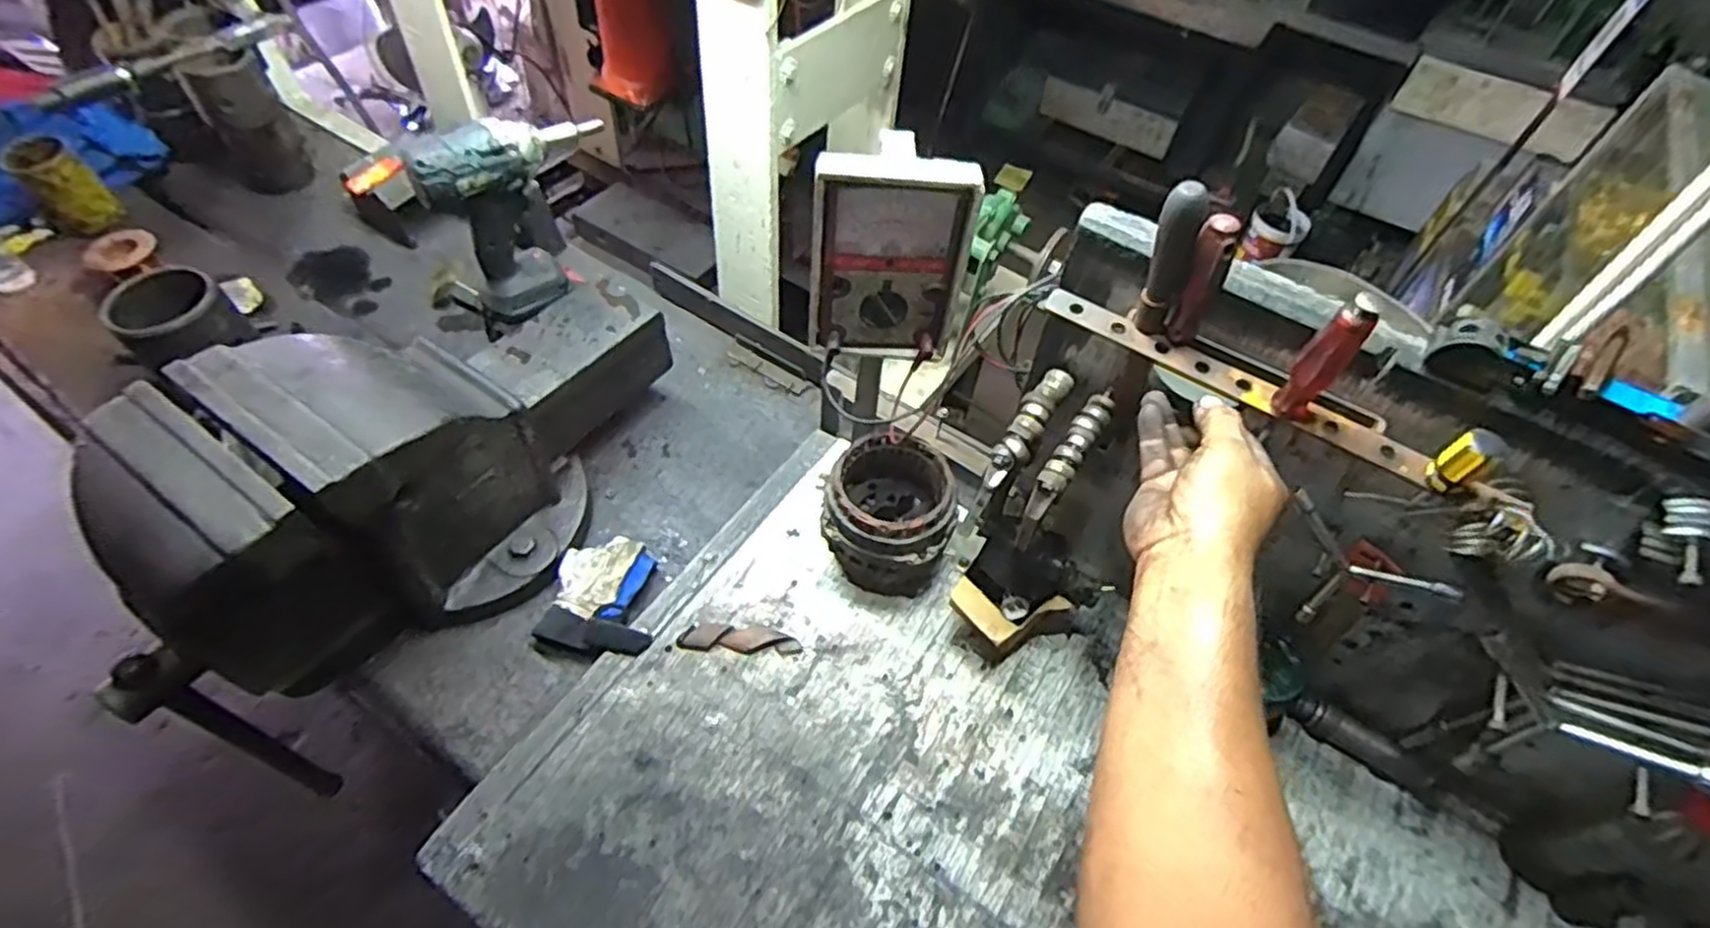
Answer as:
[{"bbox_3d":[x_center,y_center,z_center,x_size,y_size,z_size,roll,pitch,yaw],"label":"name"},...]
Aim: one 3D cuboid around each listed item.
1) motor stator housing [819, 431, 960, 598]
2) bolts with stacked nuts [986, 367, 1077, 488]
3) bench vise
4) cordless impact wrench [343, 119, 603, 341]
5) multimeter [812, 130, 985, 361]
[{"bbox_3d":[0.037,0.053,0.790,0.123,0.113,0.122,3,53,-4],"label":"motor stator housing"},{"bbox_3d":[0.141,-0.031,0.623,0.026,0.026,0.119,29,56,15],"label":"bolts with stacked nuts"},{"bbox_3d":[-0.410,-0.011,0.731,0.223,0.253,0.553,26,55,13],"label":"bench vise"},{"bbox_3d":[-0.357,-0.270,0.824,0.089,0.199,0.215,30,56,16],"label":"cordless impact wrench"},{"bbox_3d":[0.026,-0.164,0.625,0.127,0.174,0.048,3,53,-3],"label":"multimeter"}]

